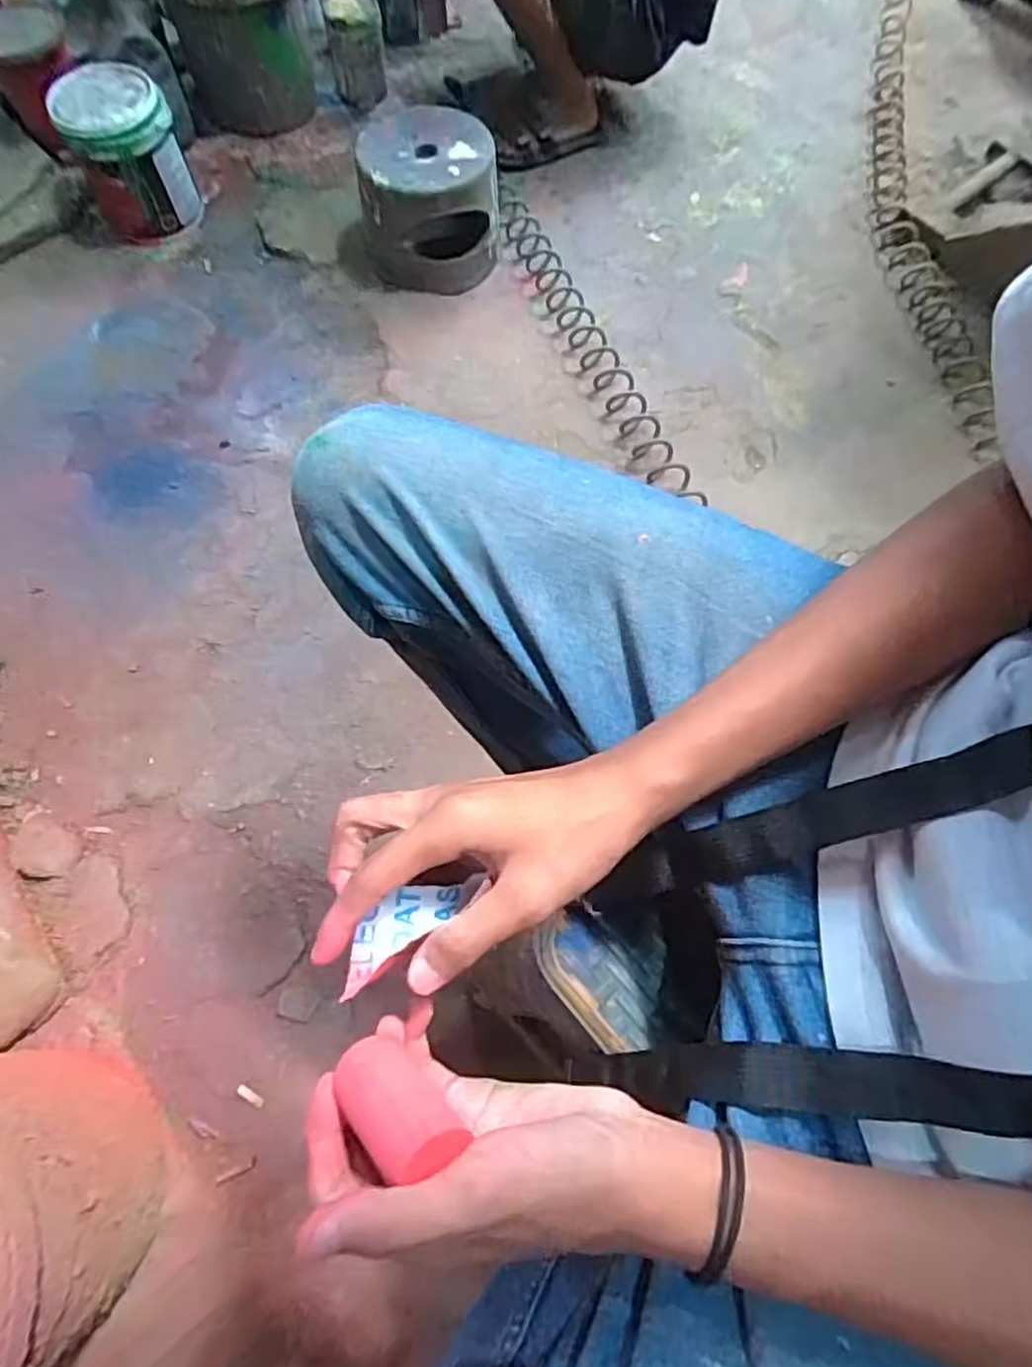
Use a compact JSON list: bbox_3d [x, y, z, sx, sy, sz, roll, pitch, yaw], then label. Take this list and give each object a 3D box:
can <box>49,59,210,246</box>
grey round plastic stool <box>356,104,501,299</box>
[{"bbox_3d":[-0.701,-0.960,1.300,0.186,0.217,0.194,0,67,-1],"label":"can"},{"bbox_3d":[-0.156,-0.857,1.278,0.228,0.182,0.245,0,67,-1],"label":"grey round plastic stool"}]

